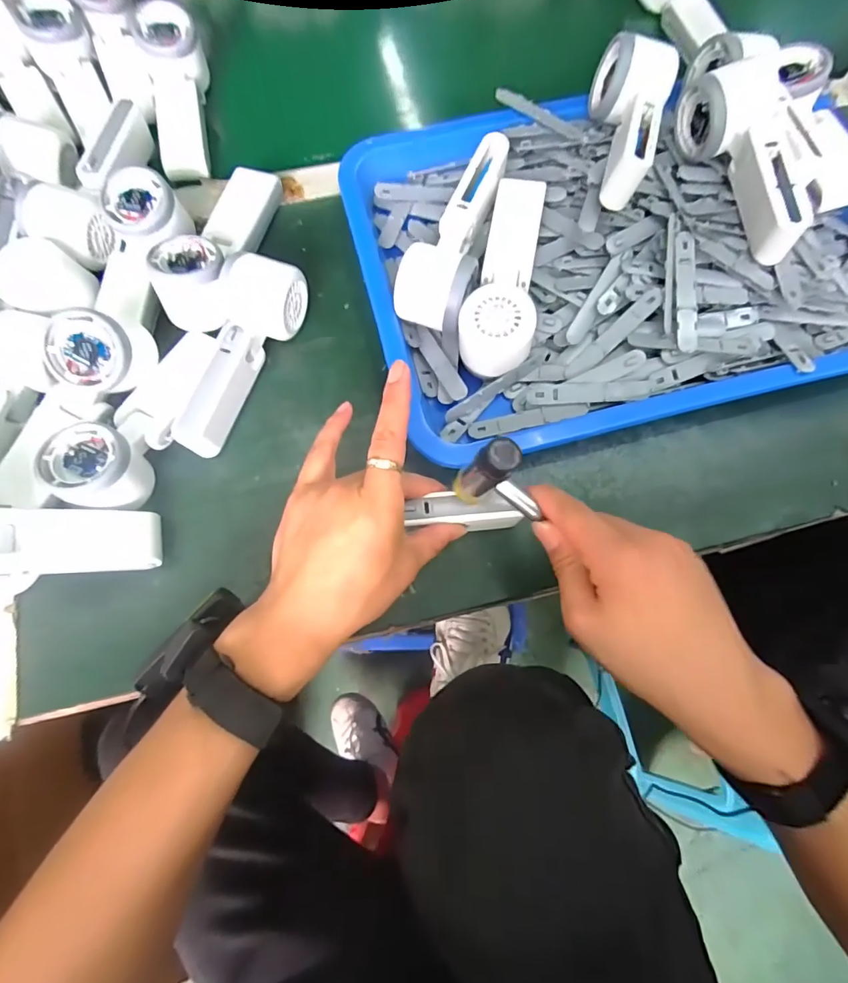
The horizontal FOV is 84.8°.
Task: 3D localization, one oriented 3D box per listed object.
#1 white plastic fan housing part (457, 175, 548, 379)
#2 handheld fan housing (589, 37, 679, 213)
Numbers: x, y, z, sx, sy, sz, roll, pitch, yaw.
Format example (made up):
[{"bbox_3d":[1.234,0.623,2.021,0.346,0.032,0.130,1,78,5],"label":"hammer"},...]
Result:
[{"bbox_3d":[0.071,-0.172,0.375,0.058,0.044,0.165,15,73,4],"label":"white plastic fan housing part"},{"bbox_3d":[0.162,-0.303,0.389,0.063,0.058,0.151,18,73,5],"label":"handheld fan housing"}]

